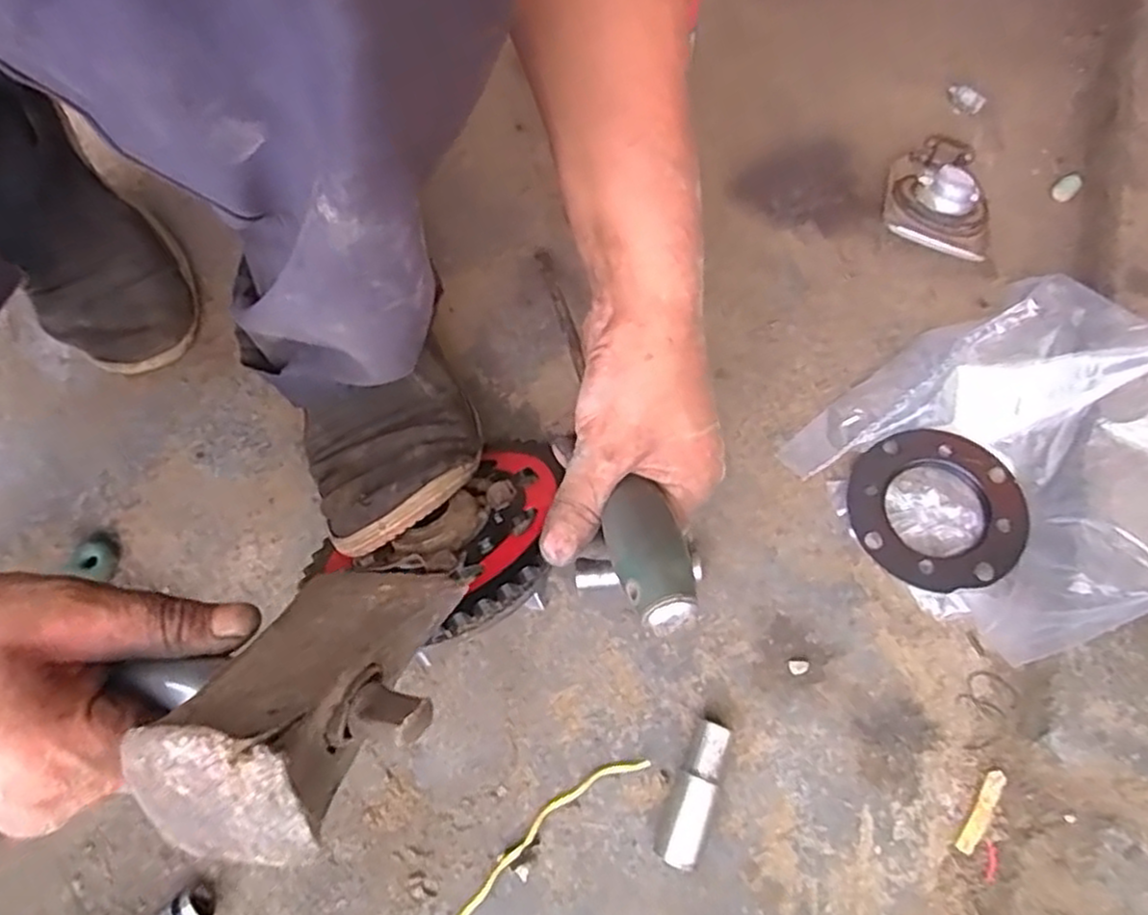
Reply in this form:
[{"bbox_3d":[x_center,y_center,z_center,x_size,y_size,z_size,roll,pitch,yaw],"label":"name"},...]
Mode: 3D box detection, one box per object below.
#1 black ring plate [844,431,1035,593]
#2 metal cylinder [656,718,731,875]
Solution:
[{"bbox_3d":[0.222,0.031,0.441,0.100,0.009,0.100,-2,67,5],"label":"black ring plate"},{"bbox_3d":[0.067,0.187,0.405,0.022,0.023,0.076,20,76,7],"label":"metal cylinder"}]

